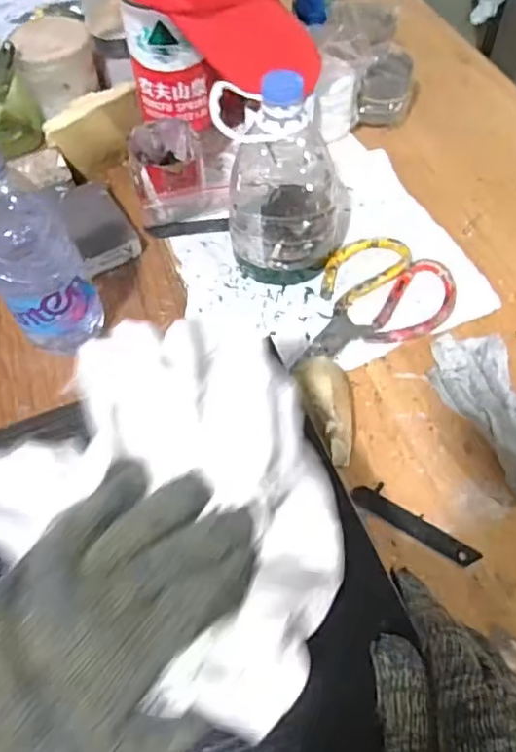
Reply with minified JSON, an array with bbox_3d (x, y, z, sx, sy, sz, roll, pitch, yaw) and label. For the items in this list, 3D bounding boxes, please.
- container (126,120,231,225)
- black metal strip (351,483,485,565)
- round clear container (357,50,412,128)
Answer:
[{"bbox_3d":[-0.079,-0.205,0.570,0.086,0.068,0.077,-10,59,-4],"label":"container"},{"bbox_3d":[0.113,0.106,0.412,0.094,0.004,0.022,30,65,18],"label":"black metal strip"},{"bbox_3d":[0.139,-0.310,0.624,0.047,0.064,0.051,-1,59,2],"label":"round clear container"}]

